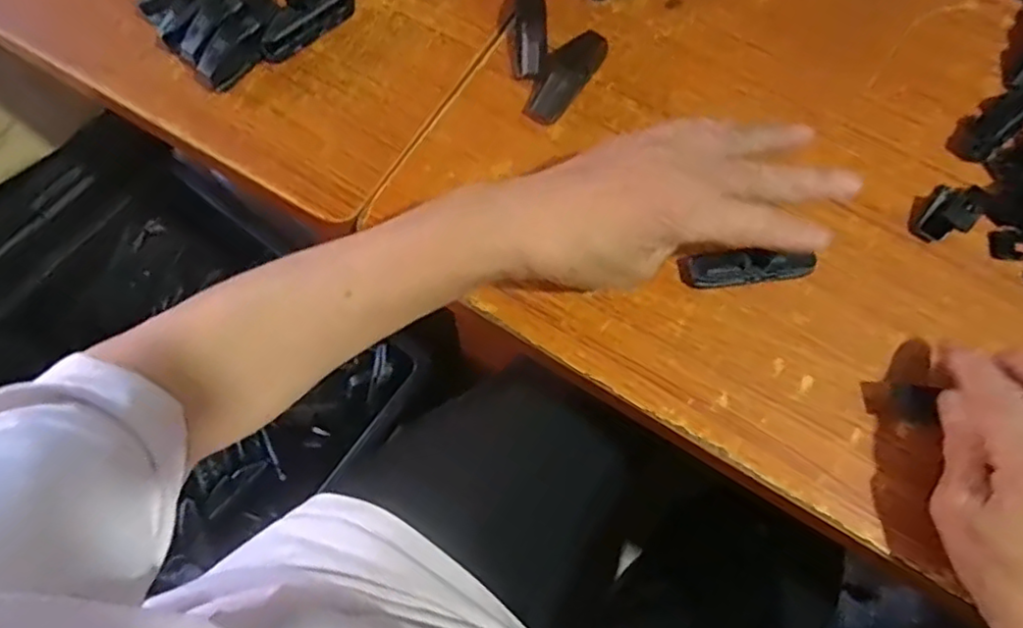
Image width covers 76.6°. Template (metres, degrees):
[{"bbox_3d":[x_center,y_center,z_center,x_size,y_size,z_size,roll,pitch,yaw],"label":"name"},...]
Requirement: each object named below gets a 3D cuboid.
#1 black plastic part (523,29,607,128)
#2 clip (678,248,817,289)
[{"bbox_3d":[0.033,-0.154,0.419,0.027,0.018,0.068,32,74,10],"label":"black plastic part"},{"bbox_3d":[0.137,-0.025,0.374,0.079,0.021,0.014,-2,71,-6],"label":"clip"}]

